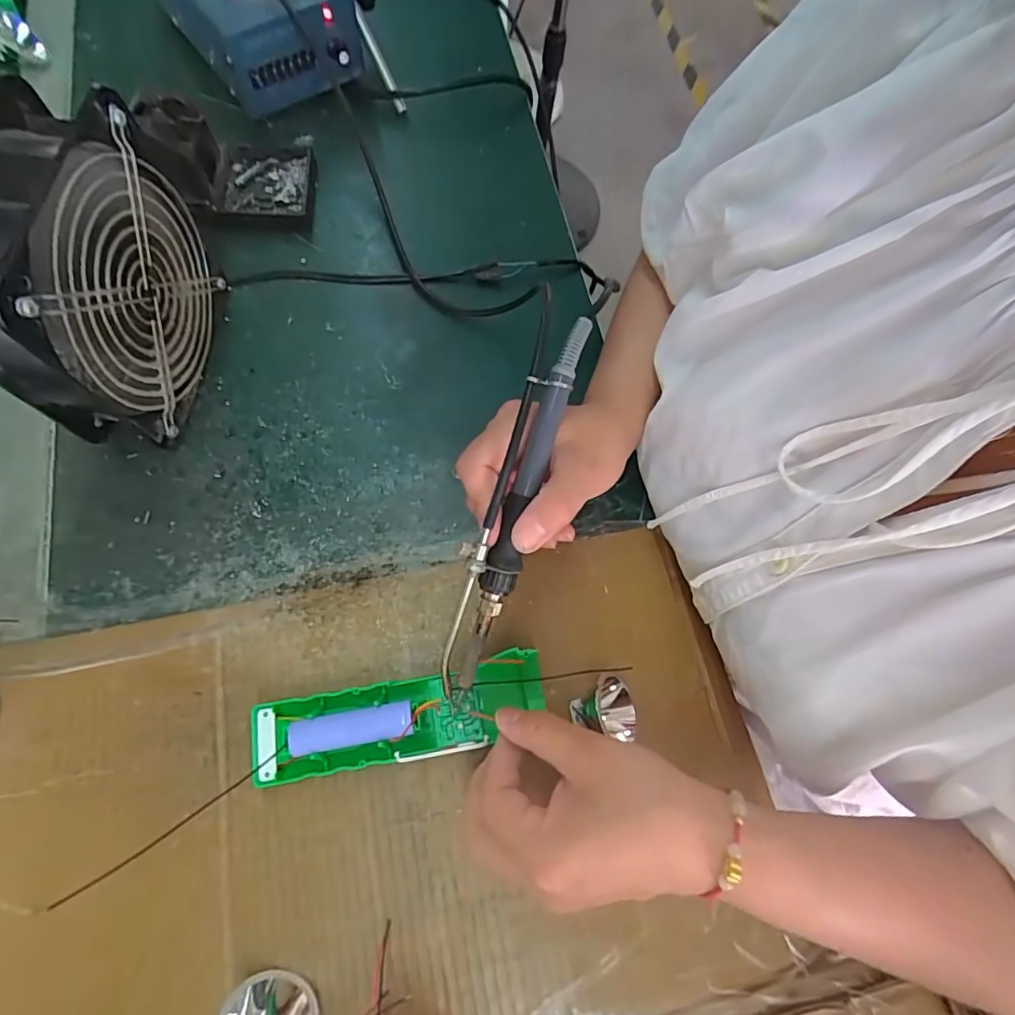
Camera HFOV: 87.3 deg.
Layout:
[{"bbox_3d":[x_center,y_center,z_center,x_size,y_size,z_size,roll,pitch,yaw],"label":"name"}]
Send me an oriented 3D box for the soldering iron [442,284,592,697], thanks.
[{"bbox_3d":[0.002,-0.004,0.267,0.026,0.018,0.200,17,92,5],"label":"soldering iron"}]

